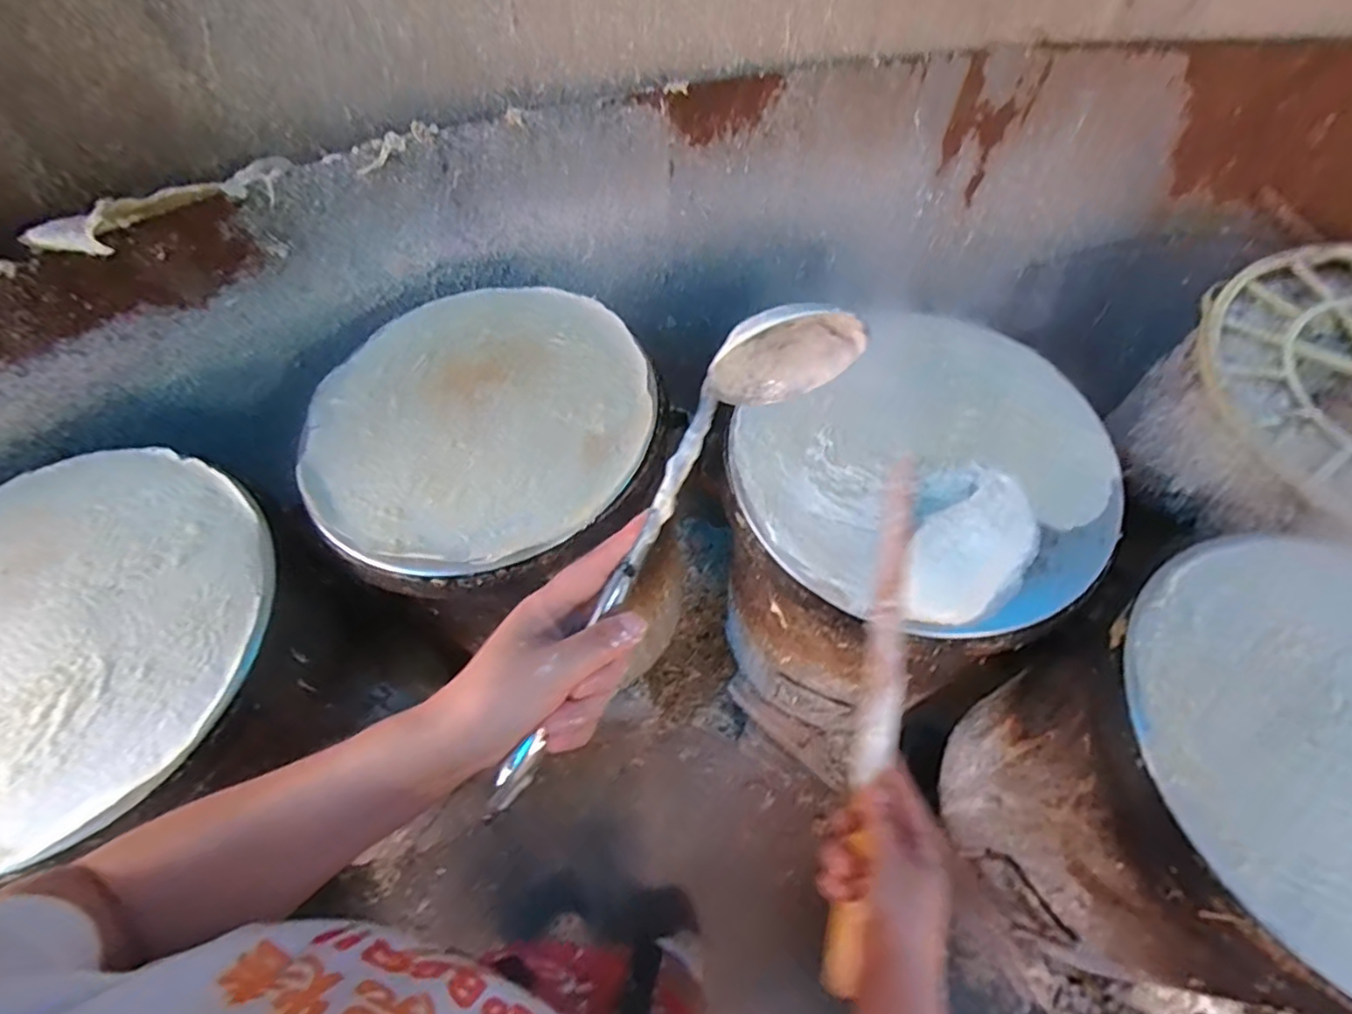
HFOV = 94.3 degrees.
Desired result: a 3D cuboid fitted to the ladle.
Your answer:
[{"bbox_3d":[-0.006,0.020,0.354,0.061,0.063,0.324,32,81,17],"label":"ladle"}]

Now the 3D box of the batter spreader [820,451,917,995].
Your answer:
[{"bbox_3d":[0.169,0.144,0.521,0.029,0.029,0.430,13,63,8],"label":"batter spreader"}]

